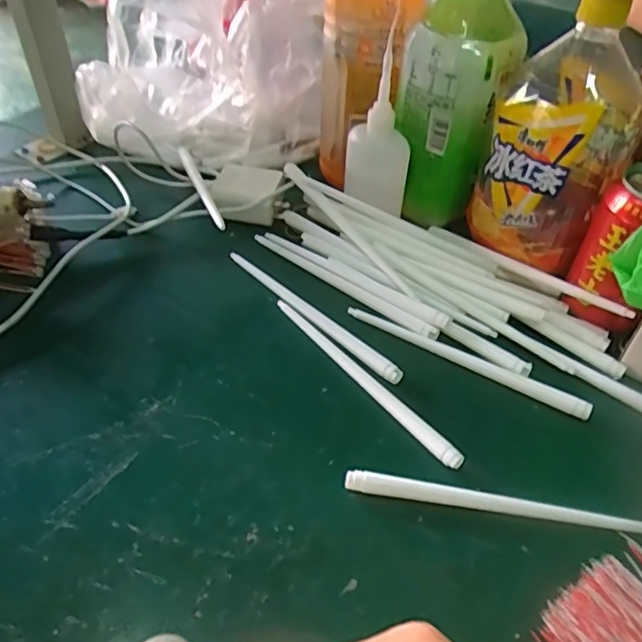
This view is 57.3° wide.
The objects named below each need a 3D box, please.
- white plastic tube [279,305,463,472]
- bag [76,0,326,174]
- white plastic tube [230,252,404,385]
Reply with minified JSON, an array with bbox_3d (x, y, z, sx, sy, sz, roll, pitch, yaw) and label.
[{"bbox_3d":[0.027,0.035,0.400,0.014,0.008,0.178,-29,53,-27],"label":"white plastic tube"},{"bbox_3d":[-0.105,-0.282,0.549,0.209,0.188,0.217,14,47,11],"label":"bag"},{"bbox_3d":[-0.008,-0.008,0.445,0.015,0.015,0.180,-32,55,-29],"label":"white plastic tube"}]

